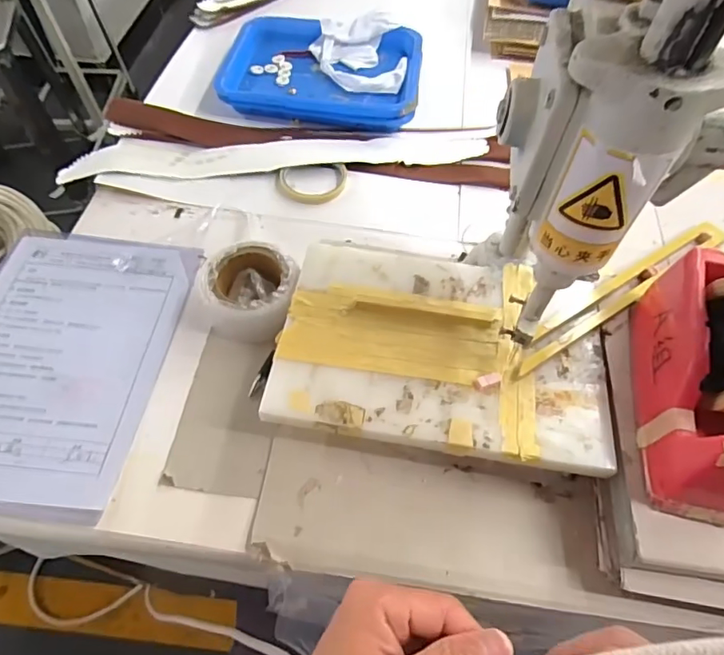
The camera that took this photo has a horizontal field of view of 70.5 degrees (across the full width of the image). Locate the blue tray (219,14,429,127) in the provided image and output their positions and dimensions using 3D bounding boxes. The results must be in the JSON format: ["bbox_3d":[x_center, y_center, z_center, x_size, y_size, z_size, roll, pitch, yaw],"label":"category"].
[{"bbox_3d":[-0.058,-0.390,0.775,0.288,0.042,0.204,7,57,1],"label":"blue tray"}]

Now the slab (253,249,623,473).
[{"bbox_3d":[0.075,0.014,0.481,0.297,0.015,0.201,9,57,3],"label":"slab"}]

